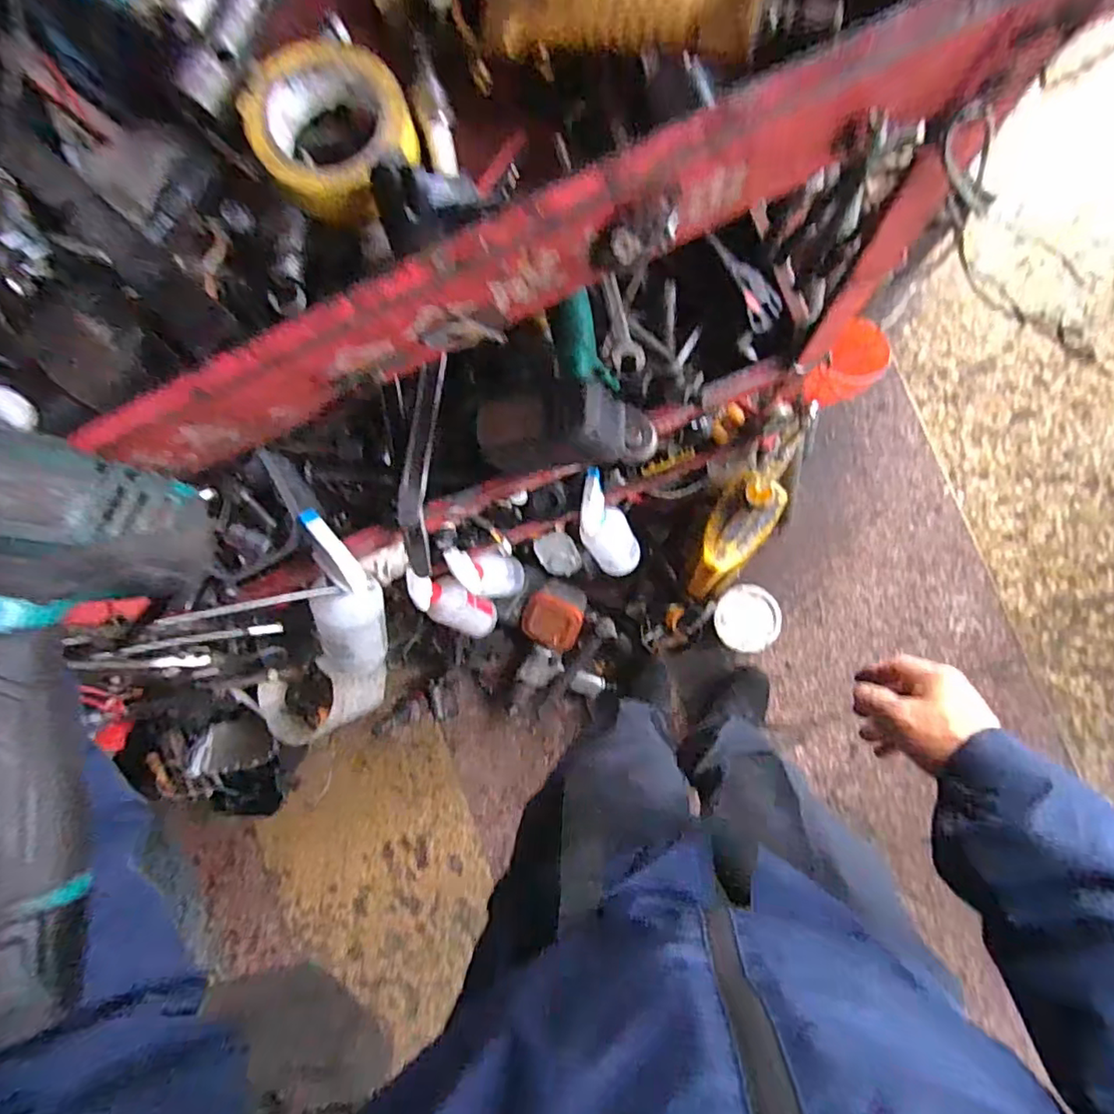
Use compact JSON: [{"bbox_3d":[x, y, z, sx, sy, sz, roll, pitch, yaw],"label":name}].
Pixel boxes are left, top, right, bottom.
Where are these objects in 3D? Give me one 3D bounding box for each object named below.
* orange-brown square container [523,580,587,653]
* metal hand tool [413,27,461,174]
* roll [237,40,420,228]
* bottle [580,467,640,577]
[{"bbox_3d":[-0.008,0.122,1.229,0.122,0.062,0.128,16,112,-2],"label":"orange-brown square container"},{"bbox_3d":[-0.052,-0.190,0.251,0.013,0.010,0.055,-12,87,12],"label":"metal hand tool"},{"bbox_3d":[-0.089,-0.172,0.237,0.058,0.025,0.066,-27,84,10],"label":"roll"},{"bbox_3d":[0.076,-0.034,0.905,0.073,0.228,0.051,-22,50,9],"label":"bottle"}]

